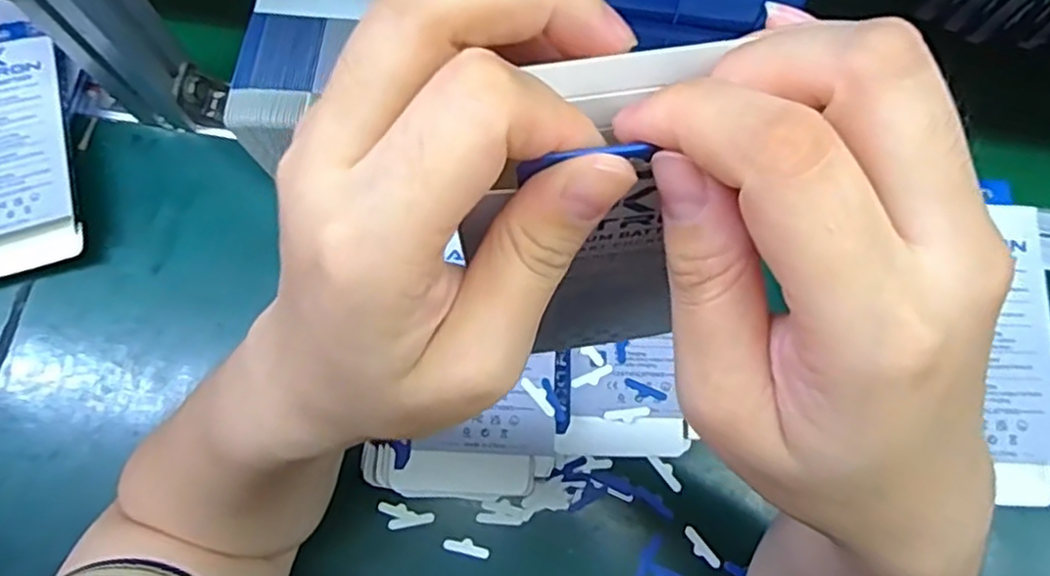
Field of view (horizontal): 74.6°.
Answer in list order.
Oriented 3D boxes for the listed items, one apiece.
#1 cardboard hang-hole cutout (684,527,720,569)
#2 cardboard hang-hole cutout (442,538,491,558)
[{"bbox_3d":[0.102,0.150,0.397,0.009,0.004,0.026,-37,76,-10],"label":"cardboard hang-hole cutout"},{"bbox_3d":[-0.034,0.150,0.399,0.027,0.004,0.008,11,73,4],"label":"cardboard hang-hole cutout"}]

